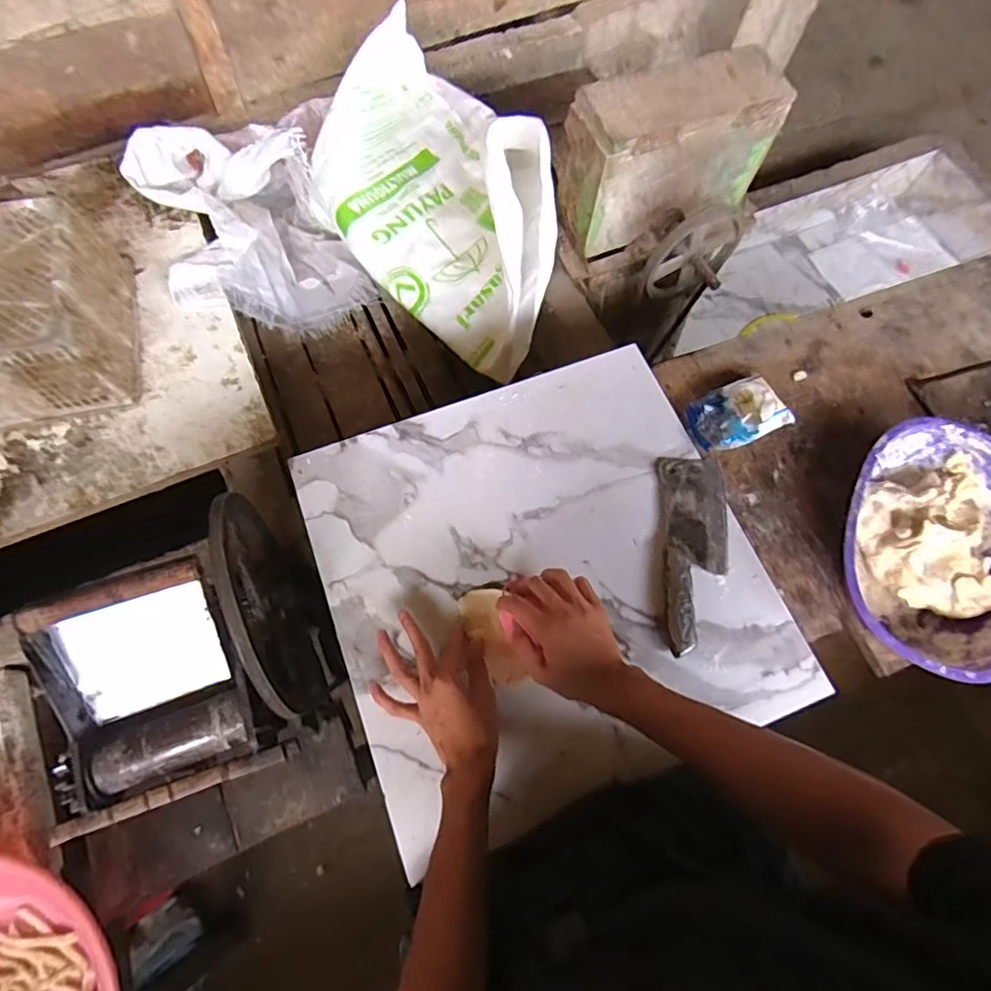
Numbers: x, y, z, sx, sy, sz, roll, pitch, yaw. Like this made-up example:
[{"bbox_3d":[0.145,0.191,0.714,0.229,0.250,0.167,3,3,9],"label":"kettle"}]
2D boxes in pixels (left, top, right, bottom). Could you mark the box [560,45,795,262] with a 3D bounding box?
[{"bbox_3d":[0.300,-0.597,0.971,0.339,0.210,0.137,-22,68,-12],"label":"box"}]

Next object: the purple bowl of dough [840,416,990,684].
[{"bbox_3d":[0.512,0.063,0.659,0.219,0.085,0.307,28,69,9],"label":"purple bowl of dough"}]

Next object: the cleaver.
[{"bbox_3d":[0.243,0.062,0.663,0.083,0.026,0.242,4,70,1],"label":"cleaver"}]

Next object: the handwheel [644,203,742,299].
[{"bbox_3d":[0.366,-0.435,1.010,0.177,0.179,0.076,-22,66,-7],"label":"handwheel"}]

